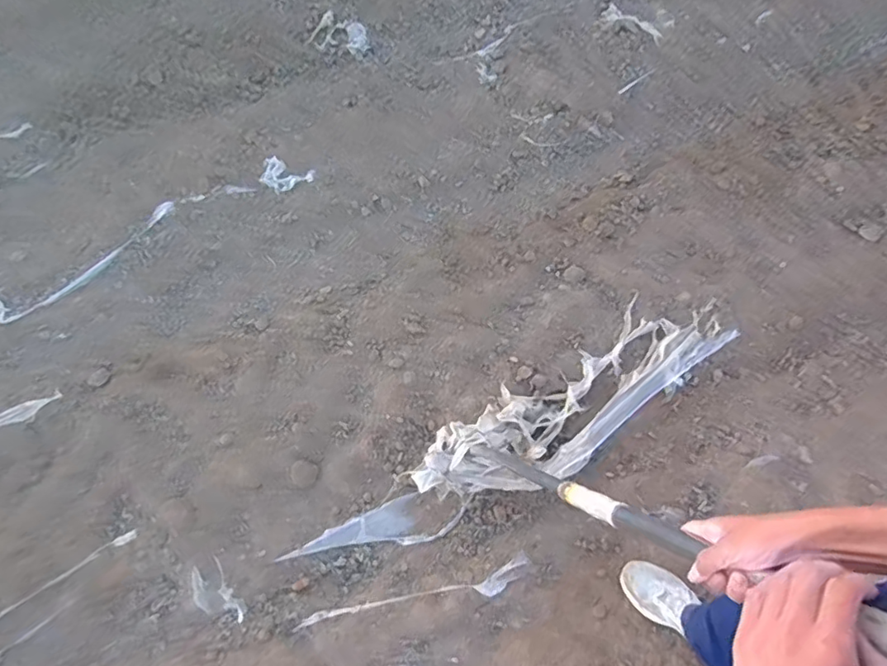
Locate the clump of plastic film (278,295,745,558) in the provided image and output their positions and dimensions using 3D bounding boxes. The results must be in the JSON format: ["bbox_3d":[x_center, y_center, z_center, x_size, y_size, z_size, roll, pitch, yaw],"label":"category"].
[{"bbox_3d":[0.187,0.262,1.364,1.159,0.251,0.241,-35,65,-9],"label":"clump of plastic film"}]

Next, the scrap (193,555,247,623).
[{"bbox_3d":[-0.562,0.649,1.387,0.096,0.016,0.170,-37,65,-11],"label":"scrap"}]

